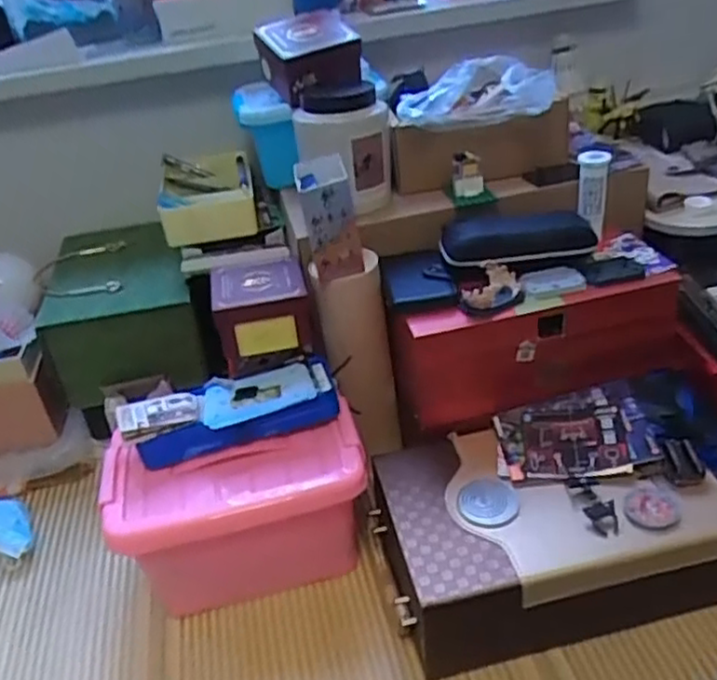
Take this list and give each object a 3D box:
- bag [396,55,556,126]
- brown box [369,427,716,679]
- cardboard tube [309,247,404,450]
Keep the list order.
[{"bbox_3d":[0.135,-0.290,0.817,0.181,0.051,0.123,-5,35,3],"label":"bag"},{"bbox_3d":[0.203,0.187,0.718,0.355,0.120,0.200,-11,35,-5],"label":"brown box"},{"bbox_3d":[0.002,0.026,0.818,0.078,0.247,0.063,-11,35,-5],"label":"cardboard tube"}]

